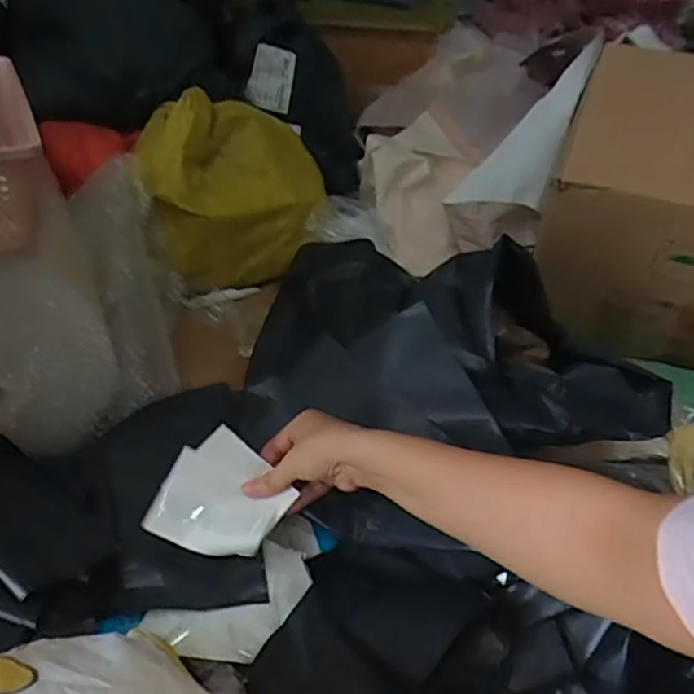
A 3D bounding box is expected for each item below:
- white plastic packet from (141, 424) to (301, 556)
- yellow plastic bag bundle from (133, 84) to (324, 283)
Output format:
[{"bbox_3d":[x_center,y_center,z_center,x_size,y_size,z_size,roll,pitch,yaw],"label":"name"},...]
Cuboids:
[{"bbox_3d":[-0.111,0.134,0.570,0.103,0.008,0.104,31,82,-2],"label":"white plastic packet"},{"bbox_3d":[-0.176,-0.250,1.024,0.278,0.238,0.205,-2,39,-14],"label":"yellow plastic bag bundle"}]

